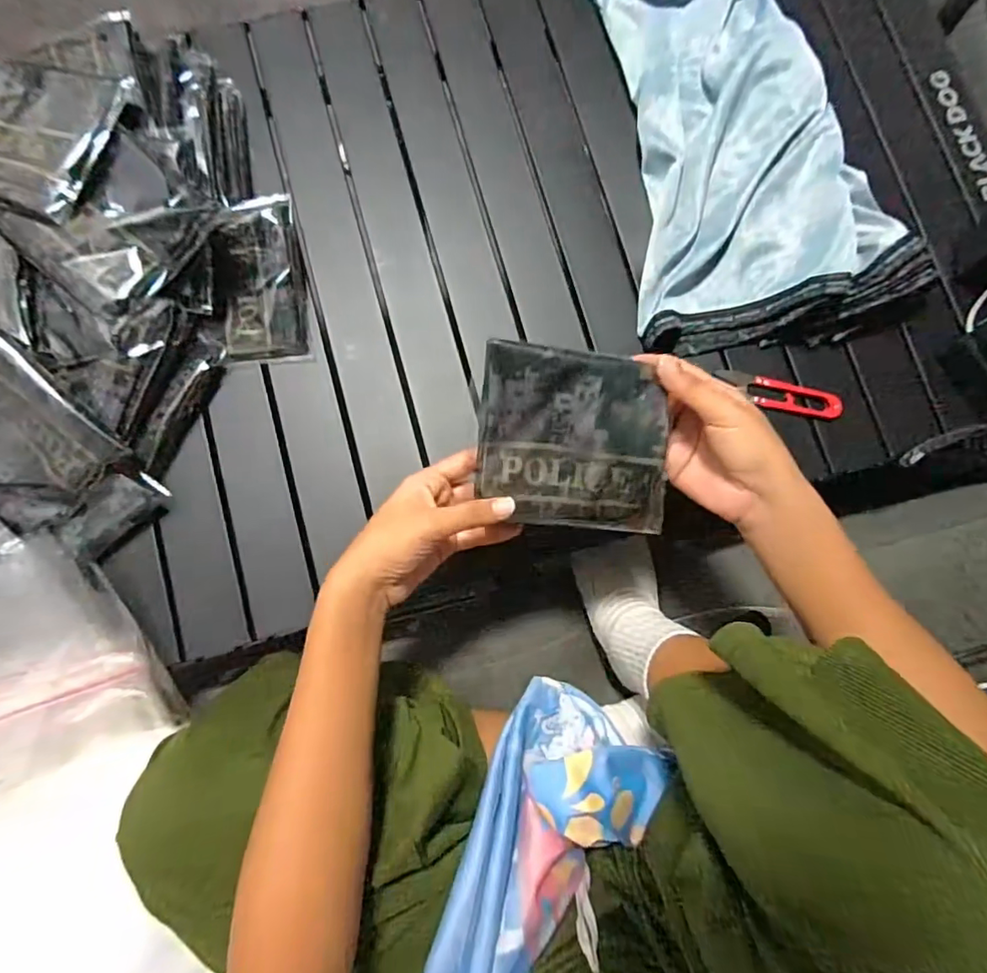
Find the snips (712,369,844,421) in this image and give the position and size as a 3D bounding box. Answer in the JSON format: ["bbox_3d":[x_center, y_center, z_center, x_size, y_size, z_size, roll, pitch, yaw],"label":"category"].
[{"bbox_3d":[0.262,-0.088,0.486,0.112,0.014,0.029,15,81,-2],"label":"snips"}]

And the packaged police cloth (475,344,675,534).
[{"bbox_3d":[0.054,-0.027,0.353,0.125,0.018,0.119,6,110,1],"label":"packaged police cloth"}]

